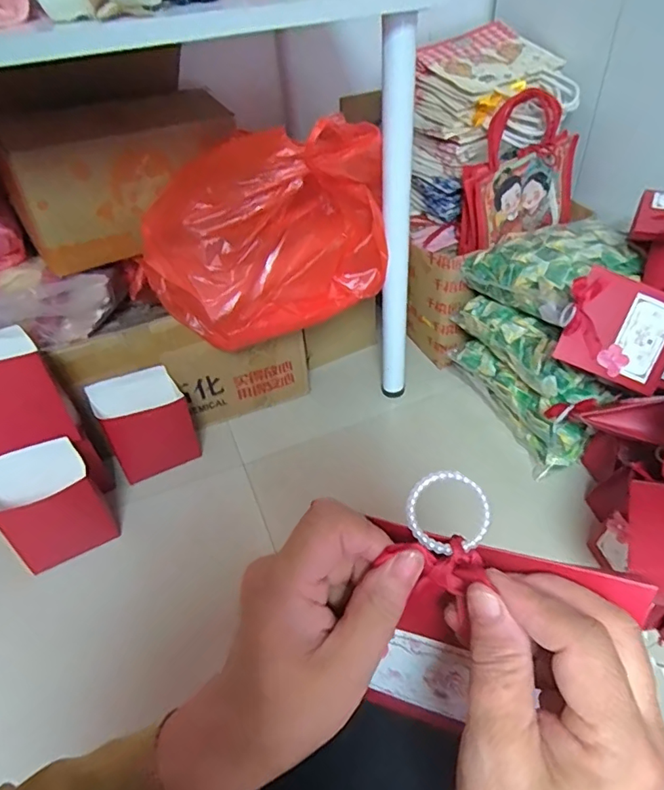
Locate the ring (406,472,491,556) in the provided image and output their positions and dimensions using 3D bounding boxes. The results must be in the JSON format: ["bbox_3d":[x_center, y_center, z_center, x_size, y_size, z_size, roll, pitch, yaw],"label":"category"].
[{"bbox_3d":[0.051,0.052,0.228,0.036,0.004,0.036,-6,66,13],"label":"ring"}]

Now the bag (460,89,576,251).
[{"bbox_3d":[0.400,-0.465,1.060,0.264,0.262,0.094,-28,48,-23],"label":"bag"}]

